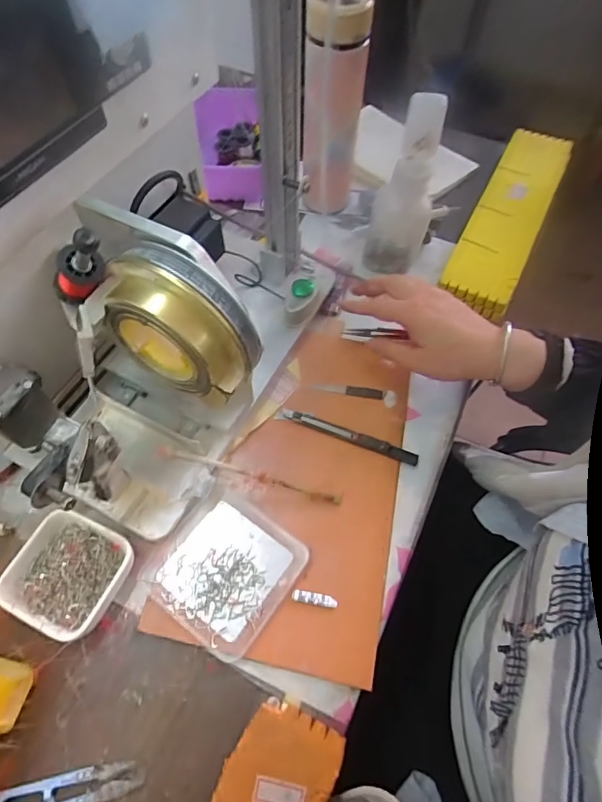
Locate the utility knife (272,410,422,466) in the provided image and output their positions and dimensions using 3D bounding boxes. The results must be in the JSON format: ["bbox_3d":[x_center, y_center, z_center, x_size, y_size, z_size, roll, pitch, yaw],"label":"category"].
[{"bbox_3d":[0.045,0.033,0.453,0.141,0.008,0.015,18,61,9],"label":"utility knife"}]

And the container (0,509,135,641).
[{"bbox_3d":[-0.186,0.140,0.375,0.085,0.032,0.081,21,61,10],"label":"container"}]

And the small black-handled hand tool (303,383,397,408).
[{"bbox_3d":[0.053,-0.011,0.482,0.093,0.004,0.017,12,60,5],"label":"small black-handled hand tool"}]

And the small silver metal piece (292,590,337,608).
[{"bbox_3d":[0.011,0.161,0.377,0.037,0.004,0.010,9,60,4],"label":"small silver metal piece"}]

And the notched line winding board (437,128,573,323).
[{"bbox_3d":[0.276,-0.253,0.602,0.082,0.023,0.353,26,62,13],"label":"notched line winding board"}]

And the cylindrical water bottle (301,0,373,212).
[{"bbox_3d":[0.035,-0.327,0.536,0.067,0.226,0.075,7,60,3],"label":"cylindrical water bottle"}]

